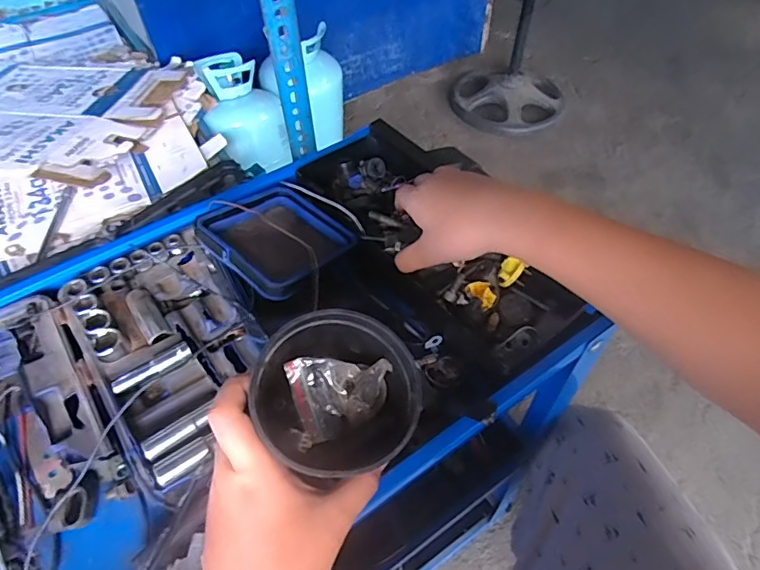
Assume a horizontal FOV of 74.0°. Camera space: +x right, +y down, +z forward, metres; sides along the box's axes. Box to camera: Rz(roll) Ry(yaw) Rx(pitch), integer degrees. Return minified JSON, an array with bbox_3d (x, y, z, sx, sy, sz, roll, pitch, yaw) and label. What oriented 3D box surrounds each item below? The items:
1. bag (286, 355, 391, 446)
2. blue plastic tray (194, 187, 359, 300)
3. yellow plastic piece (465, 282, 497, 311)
[{"bbox_3d":[-0.026,0.072,0.352,0.066,0.023,0.052,-19,56,-13],"label":"bag"},{"bbox_3d":[-0.097,-0.046,0.474,0.121,0.026,0.117,31,42,20],"label":"blue plastic tray"},{"bbox_3d":[0.090,0.009,0.445,0.022,0.010,0.027,-8,54,-6],"label":"yellow plastic piece"}]

